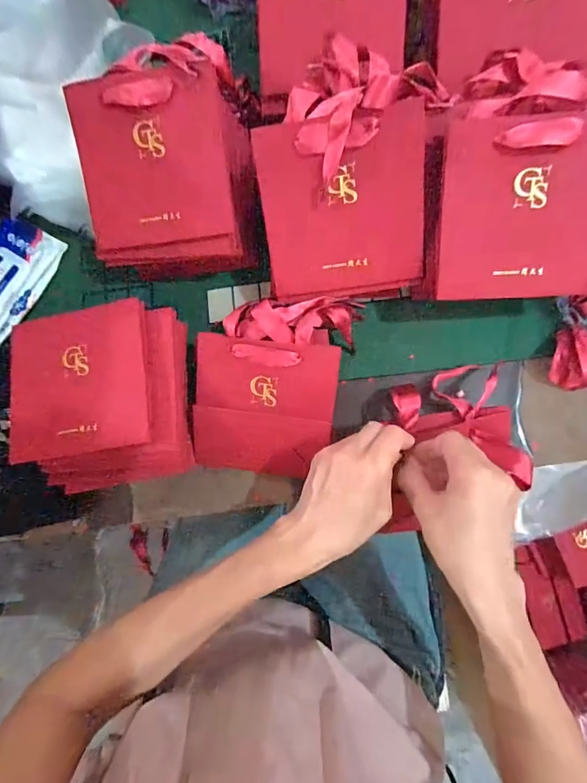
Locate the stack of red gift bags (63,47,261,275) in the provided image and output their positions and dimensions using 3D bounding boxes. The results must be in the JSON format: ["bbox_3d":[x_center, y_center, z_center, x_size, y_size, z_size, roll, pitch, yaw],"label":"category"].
[{"bbox_3d":[-0.121,-0.211,0.384,0.164,0.185,0.039,-10,40,-12],"label":"stack of red gift bags"}]

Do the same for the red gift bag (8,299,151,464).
[{"bbox_3d":[-0.205,-0.011,0.365,0.137,0.011,0.137,-10,81,3],"label":"red gift bag"}]

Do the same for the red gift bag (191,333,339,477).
[{"bbox_3d":[-0.030,0.019,0.383,0.137,0.013,0.137,6,107,4],"label":"red gift bag"}]

